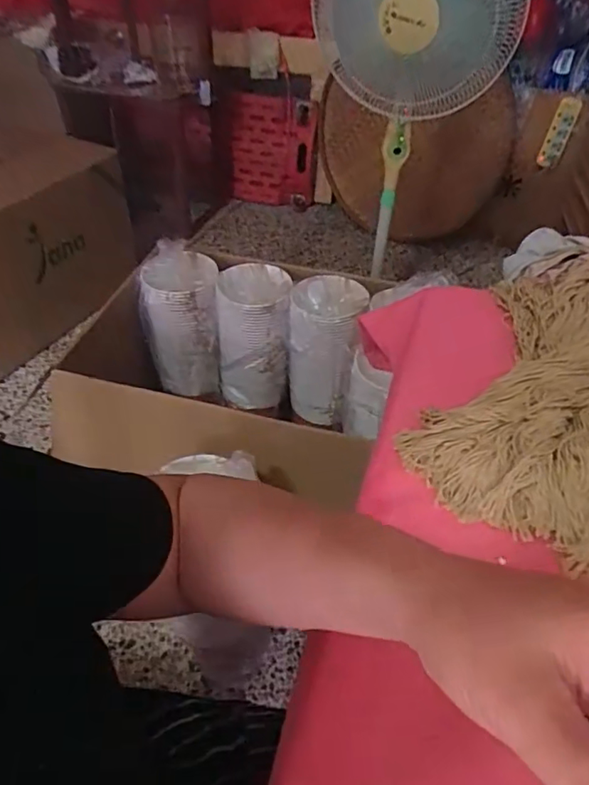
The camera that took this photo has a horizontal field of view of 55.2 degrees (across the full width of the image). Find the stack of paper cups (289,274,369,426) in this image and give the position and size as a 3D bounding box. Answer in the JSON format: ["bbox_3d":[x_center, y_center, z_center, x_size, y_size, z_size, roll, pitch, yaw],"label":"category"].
[{"bbox_3d":[0.075,-0.095,1.301,0.158,0.308,0.167,7,43,5],"label":"stack of paper cups"}]

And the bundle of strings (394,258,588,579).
[{"bbox_3d":[0.260,0.004,0.486,0.235,0.050,0.330,25,50,25],"label":"bundle of strings"}]

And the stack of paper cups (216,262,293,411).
[{"bbox_3d":[-0.091,-0.124,1.331,0.164,0.314,0.151,3,43,1],"label":"stack of paper cups"}]

